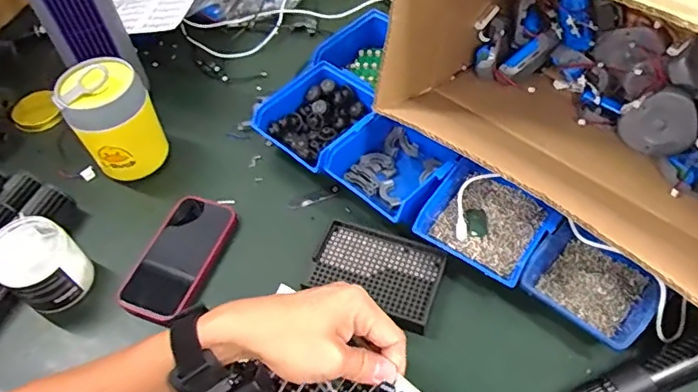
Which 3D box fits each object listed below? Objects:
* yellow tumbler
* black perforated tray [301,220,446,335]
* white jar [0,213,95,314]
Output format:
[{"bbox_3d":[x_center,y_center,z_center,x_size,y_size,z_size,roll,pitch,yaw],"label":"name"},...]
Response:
[{"bbox_3d":[-0.280,-0.086,0.654,0.087,0.139,0.084,-2,53,2],"label":"yellow tumbler"},{"bbox_3d":[0.030,0.079,0.567,0.133,0.011,0.088,19,57,17],"label":"black perforated tray"},{"bbox_3d":[-0.327,0.075,0.575,0.076,0.078,0.075,35,63,26],"label":"white jar"}]

